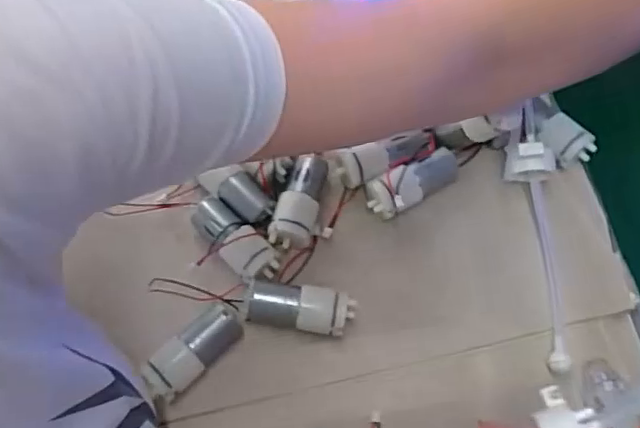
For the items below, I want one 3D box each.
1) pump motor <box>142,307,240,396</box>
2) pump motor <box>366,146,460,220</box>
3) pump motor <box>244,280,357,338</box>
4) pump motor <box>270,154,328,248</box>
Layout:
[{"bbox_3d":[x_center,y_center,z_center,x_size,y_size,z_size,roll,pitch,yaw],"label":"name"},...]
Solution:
[{"bbox_3d":[-0.071,0.080,0.343,0.059,0.027,0.022,-41,73,-16],"label":"pump motor"},{"bbox_3d":[0.059,-0.020,0.387,0.065,0.024,0.023,-32,71,-13],"label":"pump motor"},{"bbox_3d":[-0.013,0.057,0.354,0.065,0.026,0.025,10,67,3],"label":"pump motor"},{"bbox_3d":[-0.013,-0.007,0.380,0.024,0.025,0.059,14,67,5],"label":"pump motor"}]

